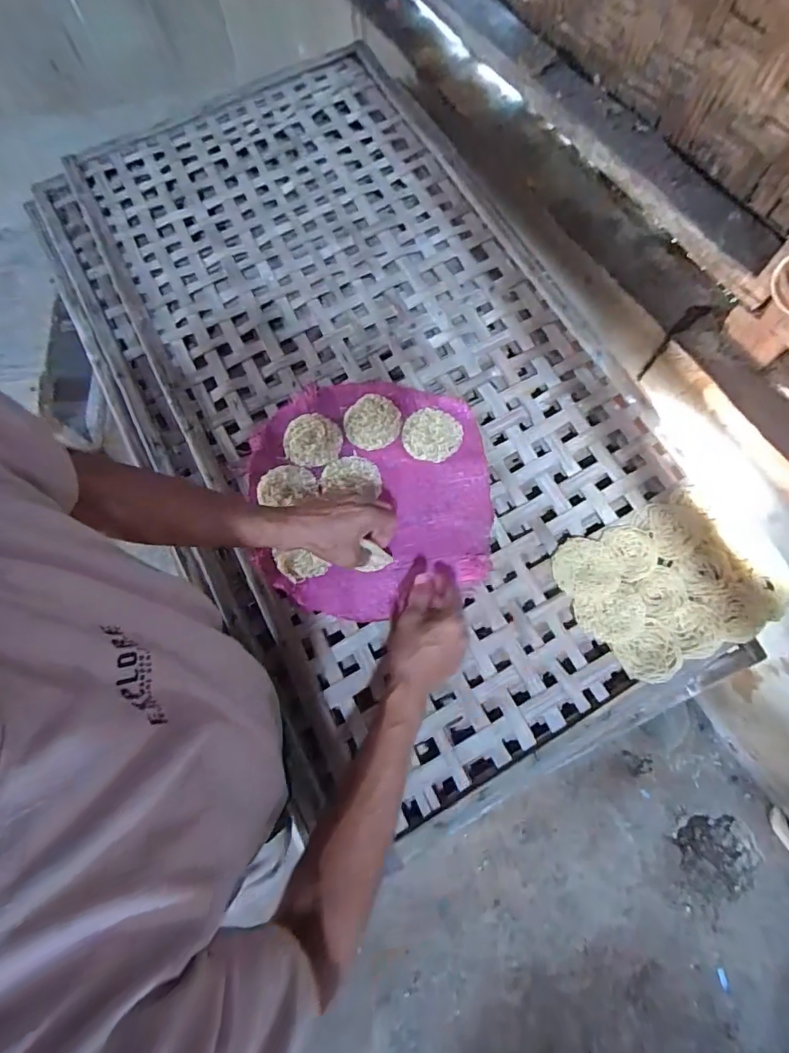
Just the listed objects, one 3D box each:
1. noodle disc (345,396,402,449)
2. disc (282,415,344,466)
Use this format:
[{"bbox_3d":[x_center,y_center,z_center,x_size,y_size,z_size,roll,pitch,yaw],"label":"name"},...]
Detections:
[{"bbox_3d":[-0.030,-0.146,0.710,0.076,0.011,0.079,0,72,0],"label":"noodle disc"},{"bbox_3d":[-0.114,-0.121,0.697,0.079,0.006,0.079,0,72,0],"label":"disc"}]

